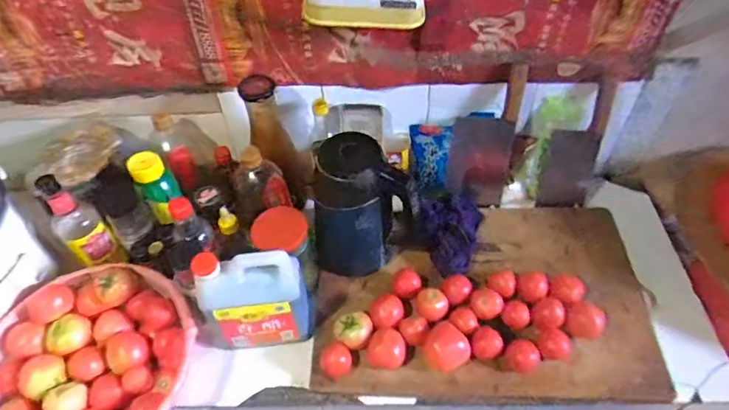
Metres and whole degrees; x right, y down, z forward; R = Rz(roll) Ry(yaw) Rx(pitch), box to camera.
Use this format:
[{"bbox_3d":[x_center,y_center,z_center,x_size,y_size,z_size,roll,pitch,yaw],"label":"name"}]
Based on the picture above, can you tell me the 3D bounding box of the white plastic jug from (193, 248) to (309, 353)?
[{"bbox_3d":[-0.171,0.154,0.788,0.154,0.195,0.069,-10,52,-6],"label":"white plastic jug"}]

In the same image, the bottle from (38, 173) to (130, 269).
[{"bbox_3d":[-0.488,0.037,0.842,0.063,0.195,0.068,33,59,24],"label":"bottle"}]

